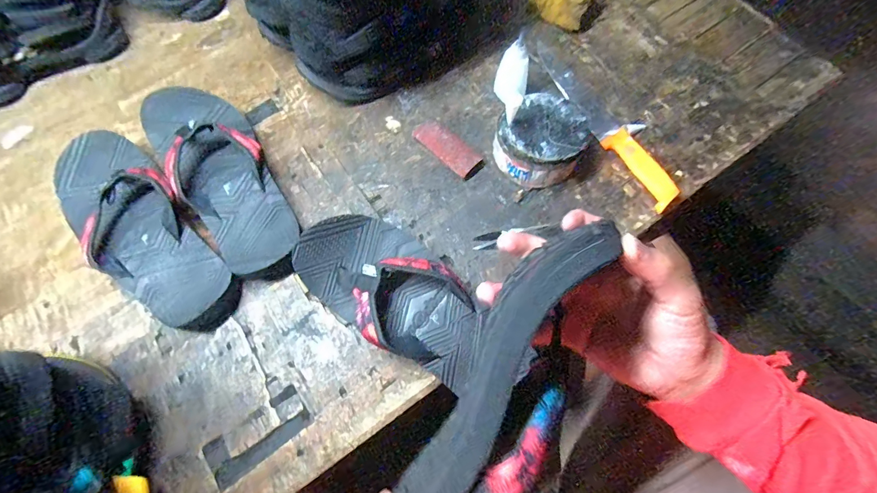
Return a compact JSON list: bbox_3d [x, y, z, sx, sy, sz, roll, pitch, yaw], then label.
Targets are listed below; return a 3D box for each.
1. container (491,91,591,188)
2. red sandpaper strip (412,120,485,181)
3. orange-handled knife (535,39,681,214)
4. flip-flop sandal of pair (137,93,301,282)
[{"bbox_3d":[0.124,-0.125,0.461,0.092,0.065,0.096,-1,67,2],"label":"container"},{"bbox_3d":[0.011,-0.122,0.490,0.039,0.015,0.095,-43,72,-14],"label":"red sandpaper strip"},{"bbox_3d":[0.217,-0.172,0.505,0.055,0.017,0.284,-26,69,-8],"label":"orange-handled knife"},{"bbox_3d":[-0.253,-0.088,0.462,0.102,0.063,0.269,-37,71,-12],"label":"flip-flop sandal of pair"}]

